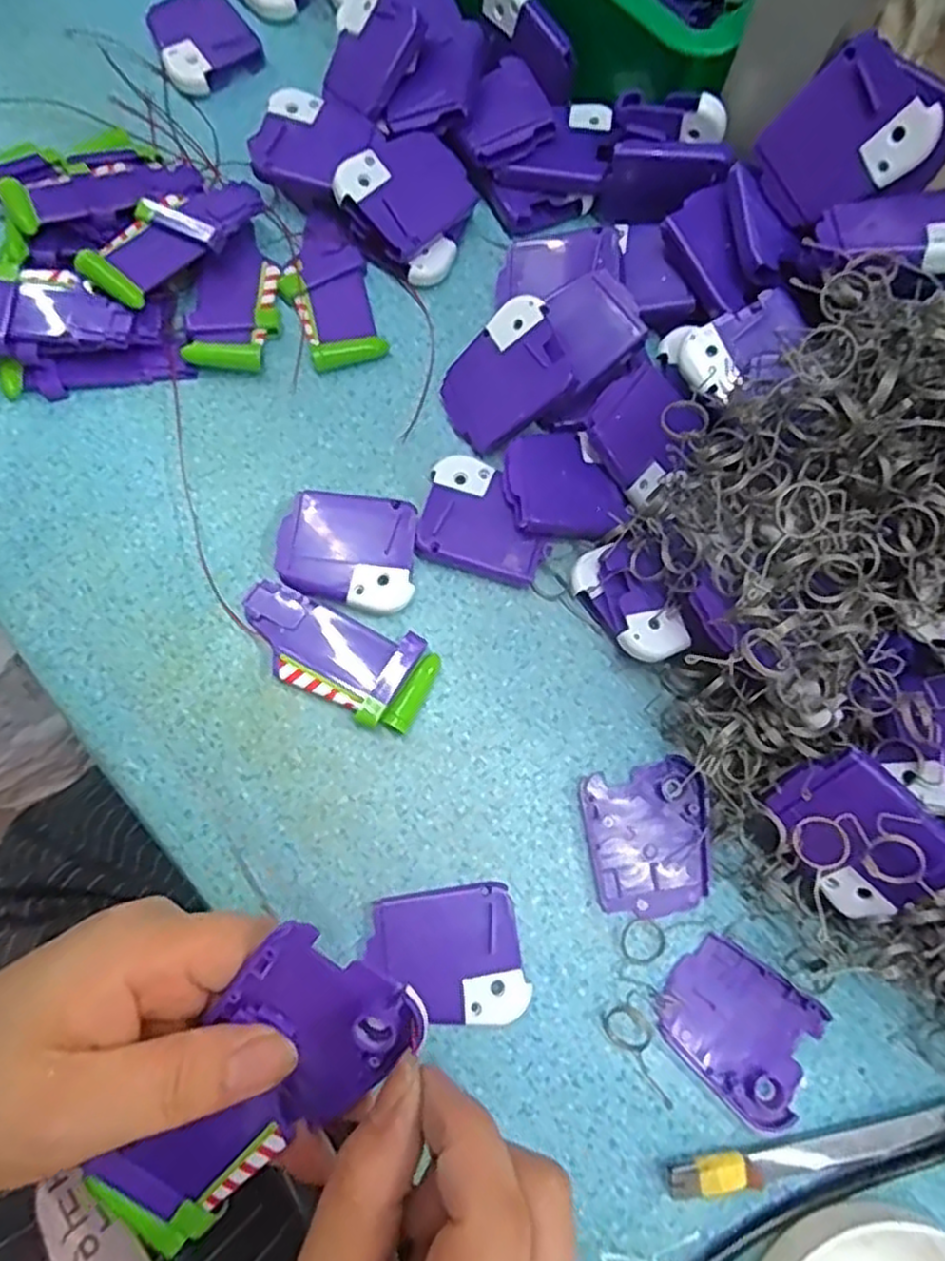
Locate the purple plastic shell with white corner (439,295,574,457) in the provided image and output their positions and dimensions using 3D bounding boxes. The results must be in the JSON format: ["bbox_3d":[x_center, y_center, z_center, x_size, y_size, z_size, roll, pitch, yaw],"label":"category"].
[{"bbox_3d":[0.014,-0.117,0.342,0.062,0.011,0.050,-35,73,30],"label":"purple plastic shell with white corner"}]

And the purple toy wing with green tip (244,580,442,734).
[{"bbox_3d":[-0.061,0.010,0.321,0.089,0.010,0.040,25,75,4],"label":"purple toy wing with green tip"}]

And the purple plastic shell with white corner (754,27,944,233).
[{"bbox_3d":[0.158,-0.202,0.305,0.060,0.065,0.016,49,51,1],"label":"purple plastic shell with white corner"}]

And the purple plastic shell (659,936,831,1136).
[{"bbox_3d":[0.106,0.159,0.292,0.061,0.008,0.052,35,76,7],"label":"purple plastic shell"}]

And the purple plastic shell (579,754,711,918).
[{"bbox_3d":[0.075,0.088,0.309,0.051,0.007,0.060,-7,75,-5],"label":"purple plastic shell"}]

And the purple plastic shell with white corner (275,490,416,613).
[{"bbox_3d":[-0.057,-0.037,0.333,0.061,0.010,0.052,8,74,-1],"label":"purple plastic shell with white corner"}]

